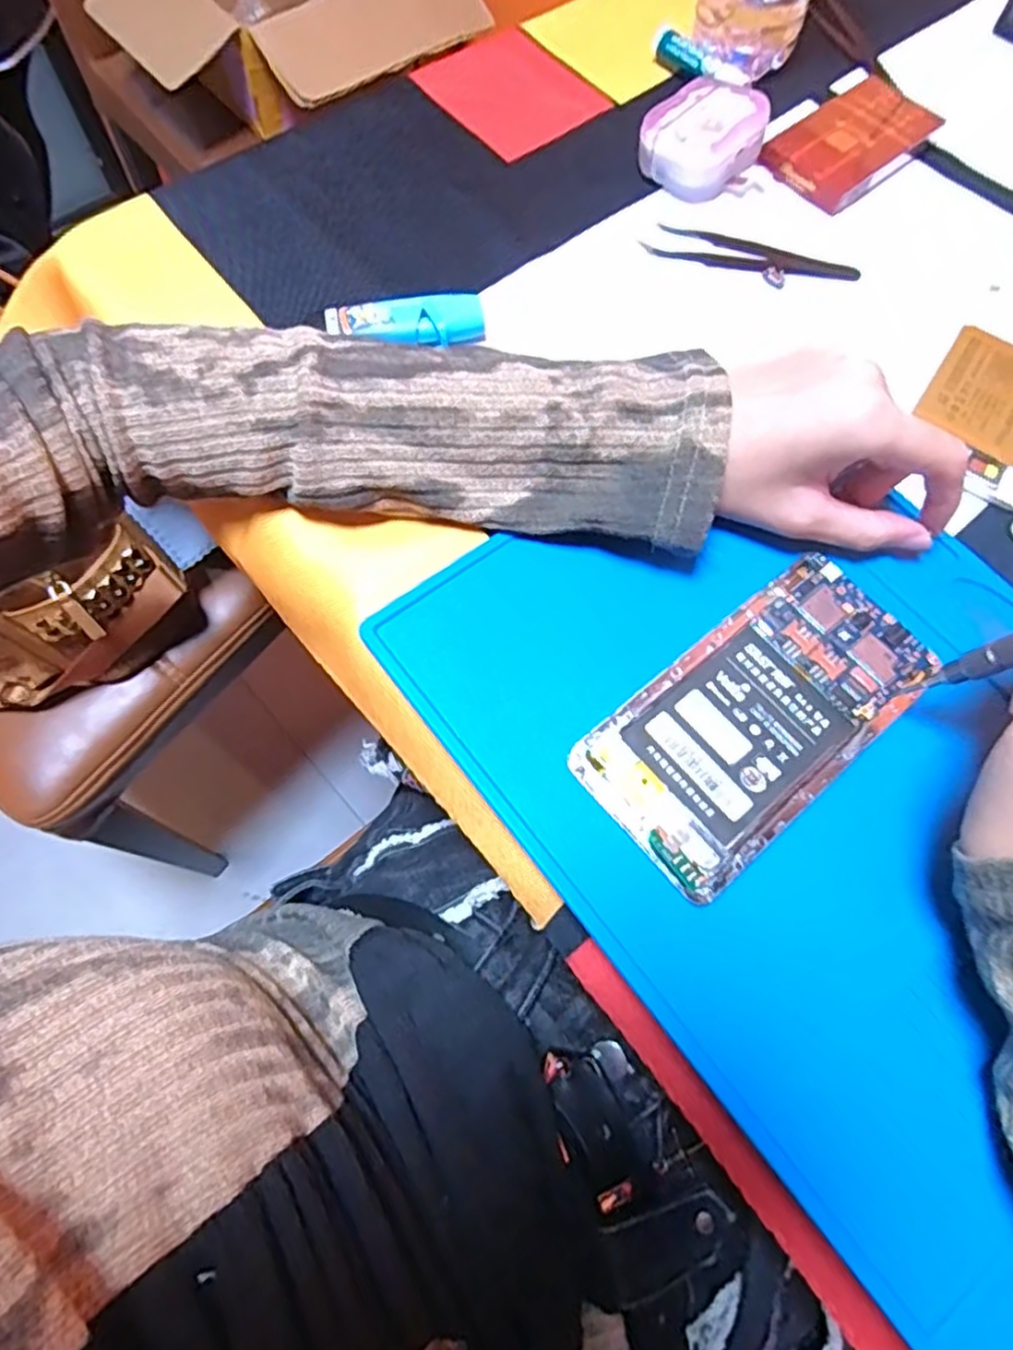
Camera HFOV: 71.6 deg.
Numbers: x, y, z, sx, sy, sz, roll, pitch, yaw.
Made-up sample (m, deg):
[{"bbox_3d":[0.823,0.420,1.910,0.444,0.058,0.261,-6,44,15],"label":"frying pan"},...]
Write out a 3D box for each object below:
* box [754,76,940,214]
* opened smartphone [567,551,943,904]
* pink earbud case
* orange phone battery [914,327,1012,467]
[{"bbox_3d":[0.193,-0.302,0.399,0.099,0.016,0.058,-39,74,-16],"label":"box"},{"bbox_3d":[0.096,0.014,0.267,0.139,0.007,0.070,-38,73,-15],"label":"opened smartphone"},{"bbox_3d":[0.108,-0.293,0.385,0.062,0.029,0.051,-41,74,-16],"label":"pink earbud case"},{"bbox_3d":[0.234,-0.135,0.339,0.054,0.005,0.071,33,70,11],"label":"orange phone battery"}]

